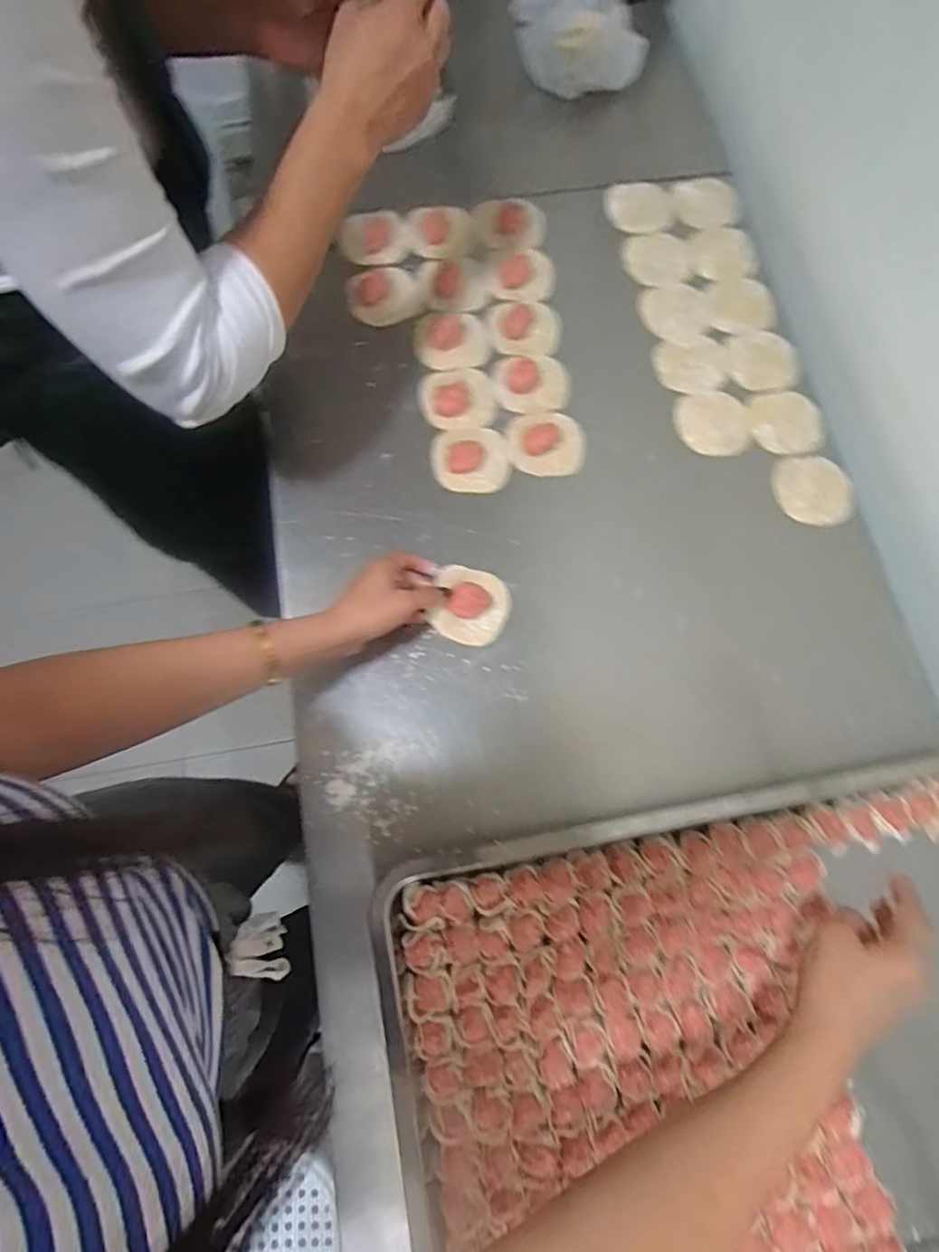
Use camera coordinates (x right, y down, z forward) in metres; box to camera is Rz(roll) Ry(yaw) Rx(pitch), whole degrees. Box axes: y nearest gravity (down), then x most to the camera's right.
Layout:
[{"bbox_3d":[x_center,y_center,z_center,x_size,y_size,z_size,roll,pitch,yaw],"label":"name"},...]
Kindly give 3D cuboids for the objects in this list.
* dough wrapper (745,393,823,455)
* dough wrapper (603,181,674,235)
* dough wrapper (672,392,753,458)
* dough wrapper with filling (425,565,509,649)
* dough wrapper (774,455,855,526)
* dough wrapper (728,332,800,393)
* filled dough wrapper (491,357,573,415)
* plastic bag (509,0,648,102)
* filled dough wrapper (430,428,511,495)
[{"bbox_3d":[0.349,-0.223,0.640,0.083,0.005,0.073,-11,74,-5],"label":"dough wrapper"},{"bbox_3d":[0.208,-0.515,0.715,0.079,0.008,0.081,-6,74,-3],"label":"dough wrapper"},{"bbox_3d":[0.268,-0.223,0.643,0.083,0.004,0.079,0,74,-1],"label":"dough wrapper"},{"bbox_3d":[0.001,-0.021,0.562,0.074,0.024,0.074,0,76,-1],"label":"dough wrapper with filling"},{"bbox_3d":[0.367,-0.144,0.619,0.084,0.004,0.081,-4,74,-3],"label":"dough wrapper"},{"bbox_3d":[0.334,-0.303,0.662,0.076,0.005,0.078,0,74,-1],"label":"dough wrapper"},{"bbox_3d":[0.070,-0.269,0.648,0.084,0.011,0.069,0,74,-1],"label":"filled dough wrapper"},{"bbox_3d":[0.143,-0.767,0.735,0.143,0.091,0.122,-35,77,-11],"label":"plastic bag"},{"bbox_3d":[0.001,-0.177,0.618,0.081,0.008,0.075,-6,74,-3],"label":"filled dough wrapper"}]

